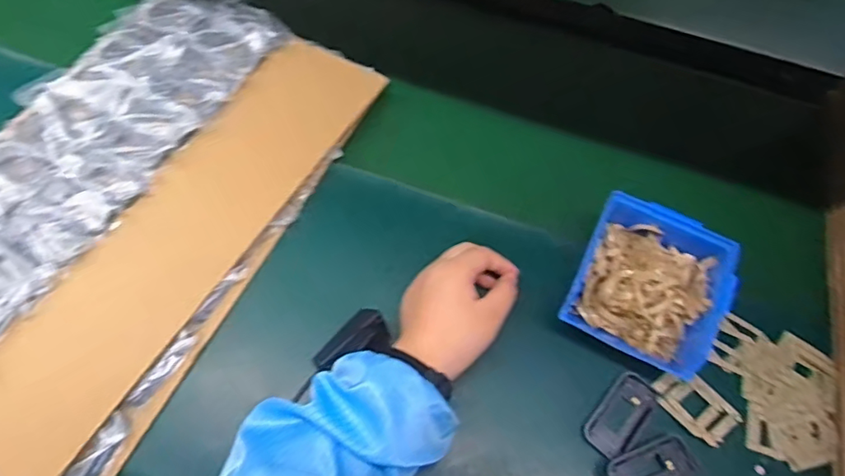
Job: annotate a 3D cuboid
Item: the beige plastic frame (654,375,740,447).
[{"bbox_3d":[0.244,0.148,0.487,0.045,0.009,0.066,-35,71,-18],"label":"beige plastic frame"}]

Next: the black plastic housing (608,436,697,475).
[{"bbox_3d":[0.193,0.196,0.460,0.074,0.011,0.040,-20,67,-12],"label":"black plastic housing"}]

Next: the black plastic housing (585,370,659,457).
[{"bbox_3d":[0.176,0.156,0.483,0.036,0.007,0.075,41,69,16],"label":"black plastic housing"}]

